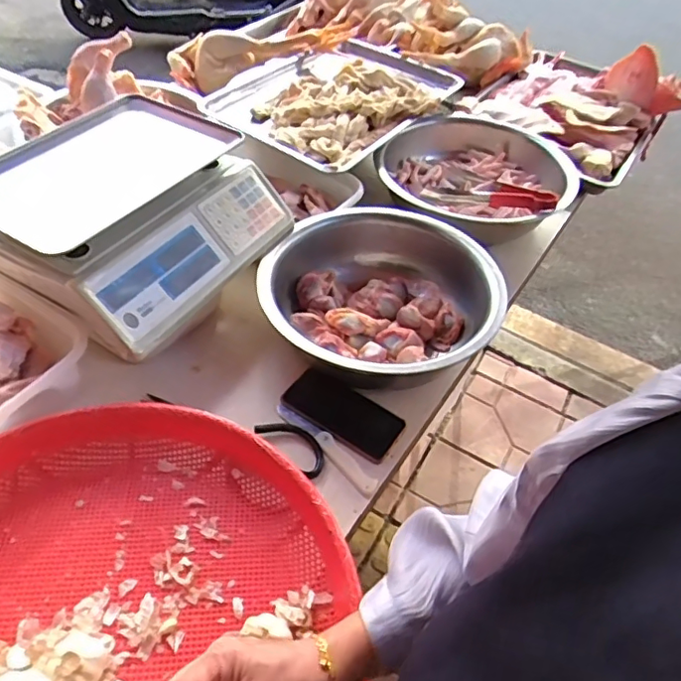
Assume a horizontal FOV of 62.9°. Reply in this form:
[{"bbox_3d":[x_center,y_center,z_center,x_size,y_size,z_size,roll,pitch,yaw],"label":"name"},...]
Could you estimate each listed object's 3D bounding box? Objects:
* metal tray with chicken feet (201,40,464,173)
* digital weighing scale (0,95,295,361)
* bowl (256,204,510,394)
[{"bbox_3d":[-0.008,-0.515,1.152,0.393,0.048,0.507,29,54,20],"label":"metal tray with chicken feet"},{"bbox_3d":[-0.296,-0.184,0.773,0.341,0.113,0.333,25,52,18],"label":"digital weighing scale"},{"bbox_3d":[0.056,-0.055,0.820,0.325,0.106,0.325,1,49,-2],"label":"bowl"}]

